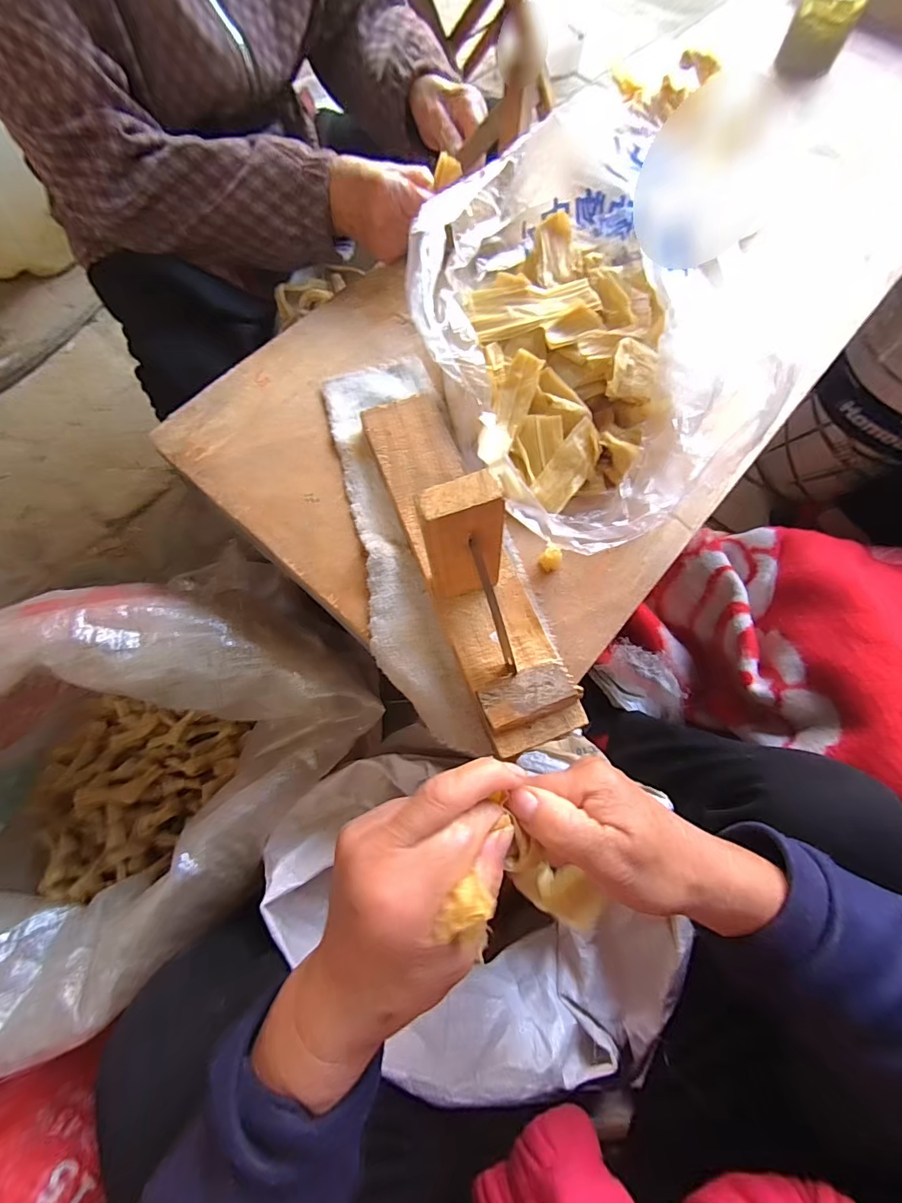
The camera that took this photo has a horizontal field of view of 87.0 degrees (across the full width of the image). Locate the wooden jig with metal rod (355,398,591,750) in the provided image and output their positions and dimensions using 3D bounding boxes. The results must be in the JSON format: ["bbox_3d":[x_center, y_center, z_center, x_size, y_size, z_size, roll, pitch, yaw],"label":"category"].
[{"bbox_3d":[0.008,-0.050,0.294,0.067,0.124,0.276,-20,71,-8],"label":"wooden jig with metal rod"}]

